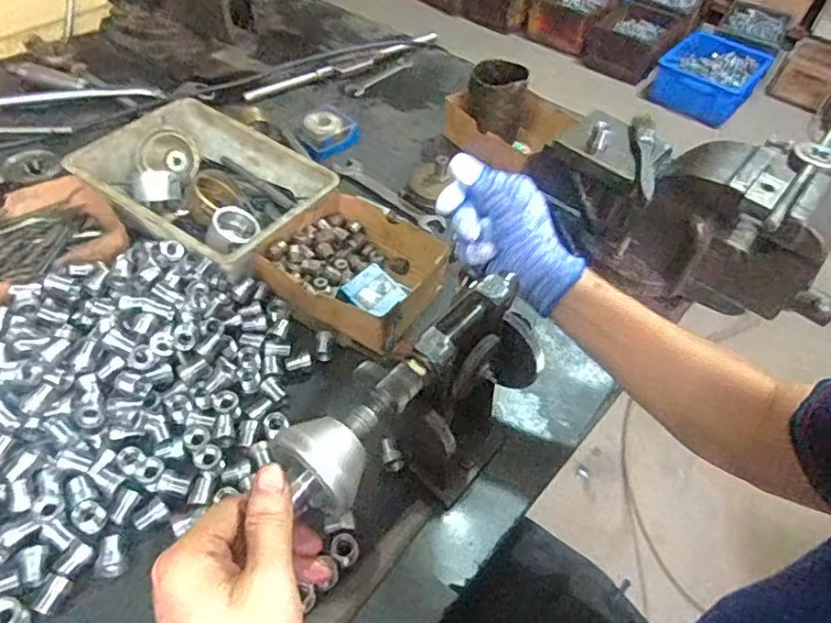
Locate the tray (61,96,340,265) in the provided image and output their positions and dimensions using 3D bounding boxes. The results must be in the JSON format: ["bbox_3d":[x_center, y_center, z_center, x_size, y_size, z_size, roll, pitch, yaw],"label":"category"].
[{"bbox_3d":[-0.230,-0.142,0.626,0.245,0.048,0.171,29,52,19],"label":"tray"}]

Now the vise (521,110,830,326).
[{"bbox_3d":[0.293,-0.110,0.622,0.317,0.145,0.145,25,50,16],"label":"vise"}]

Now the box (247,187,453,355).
[{"bbox_3d":[-0.060,-0.051,0.601,0.177,0.053,0.154,24,50,14],"label":"box"}]

